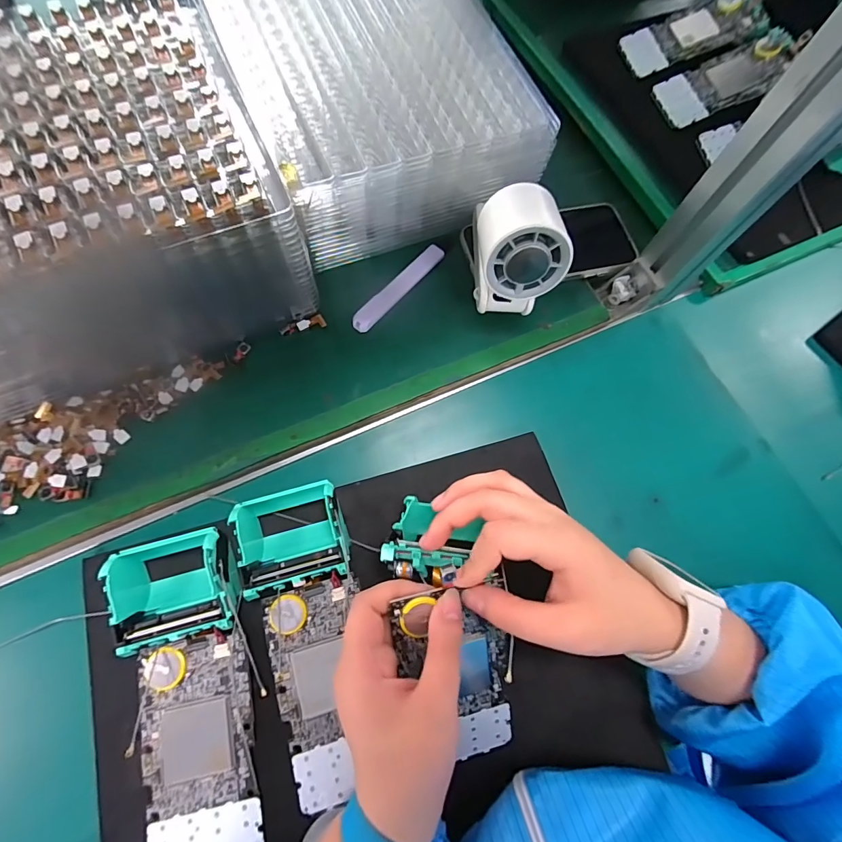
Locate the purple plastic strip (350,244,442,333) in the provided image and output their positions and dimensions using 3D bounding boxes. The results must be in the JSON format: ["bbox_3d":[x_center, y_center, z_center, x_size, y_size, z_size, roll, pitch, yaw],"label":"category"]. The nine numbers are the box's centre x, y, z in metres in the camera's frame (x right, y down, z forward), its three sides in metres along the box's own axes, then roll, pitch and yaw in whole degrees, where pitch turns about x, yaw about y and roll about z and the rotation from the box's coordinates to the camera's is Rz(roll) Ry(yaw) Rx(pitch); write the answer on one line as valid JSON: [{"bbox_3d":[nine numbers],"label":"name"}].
[{"bbox_3d":[-0.017,-0.117,0.360,0.019,0.011,0.112,39,73,8],"label":"purple plastic strip"}]

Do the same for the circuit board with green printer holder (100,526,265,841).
[{"bbox_3d":[-0.143,0.169,0.259,0.072,0.043,0.191,-13,83,-5],"label":"circuit board with green printer holder"}]

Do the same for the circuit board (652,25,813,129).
[{"bbox_3d":[0.328,-0.363,0.432,0.143,0.005,0.072,-25,71,9],"label":"circuit board"}]

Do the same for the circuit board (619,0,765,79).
[{"bbox_3d":[0.301,-0.434,0.455,0.139,0.010,0.066,-17,70,10],"label":"circuit board"}]

